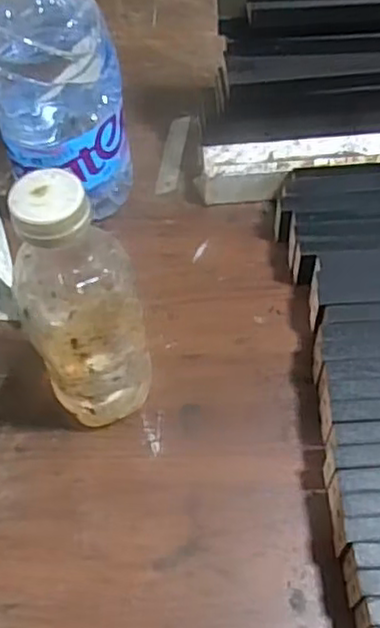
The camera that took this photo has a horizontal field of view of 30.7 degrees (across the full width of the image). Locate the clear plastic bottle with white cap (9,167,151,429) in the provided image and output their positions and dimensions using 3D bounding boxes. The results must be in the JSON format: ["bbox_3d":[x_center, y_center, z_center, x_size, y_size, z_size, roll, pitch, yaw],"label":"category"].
[{"bbox_3d":[-0.064,0.005,0.432,0.068,0.209,0.056,-11,58,-6],"label":"clear plastic bottle with white cap"}]

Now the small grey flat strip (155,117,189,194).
[{"bbox_3d":[-0.015,-0.154,0.658,0.019,0.004,0.099,7,58,5],"label":"small grey flat strip"}]

